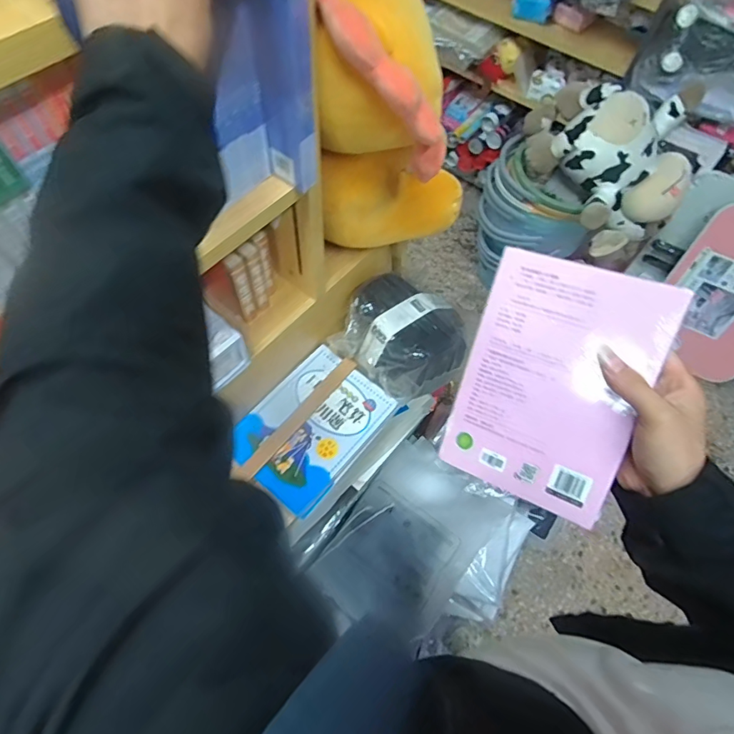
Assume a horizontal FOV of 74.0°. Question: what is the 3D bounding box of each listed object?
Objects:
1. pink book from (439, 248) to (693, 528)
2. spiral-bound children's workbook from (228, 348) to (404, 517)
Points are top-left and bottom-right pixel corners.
[{"bbox_3d":[0.155,0.015,0.420,0.145,0.010,0.209,23,106,25],"label":"pink book"},{"bbox_3d":[-0.112,0.113,0.968,0.224,0.031,0.292,36,65,15],"label":"spiral-bound children's workbook"}]

